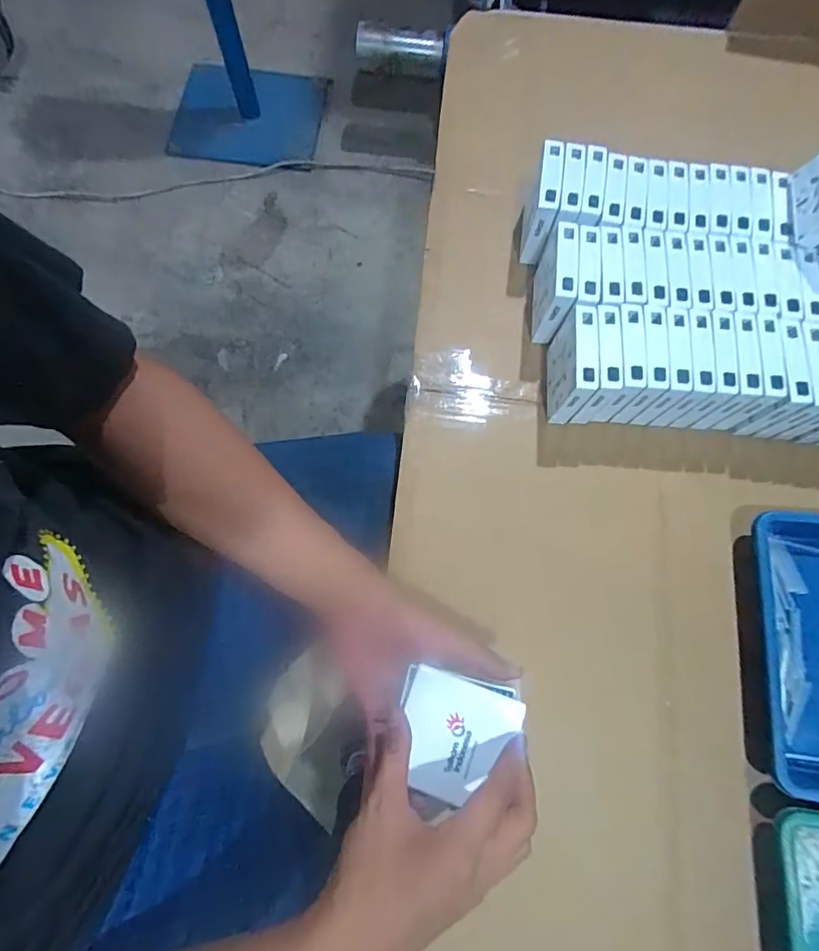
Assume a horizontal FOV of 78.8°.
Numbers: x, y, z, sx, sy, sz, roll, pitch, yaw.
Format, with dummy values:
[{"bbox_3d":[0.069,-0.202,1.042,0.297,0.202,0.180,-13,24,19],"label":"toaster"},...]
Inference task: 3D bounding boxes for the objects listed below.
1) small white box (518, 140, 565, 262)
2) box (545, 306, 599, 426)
[{"bbox_3d":[0.144,-0.297,0.549,0.025,0.095,0.099,12,74,2],"label":"small white box"},{"bbox_3d":[0.159,-0.107,0.497,0.027,0.086,0.090,4,74,-1],"label":"box"}]

